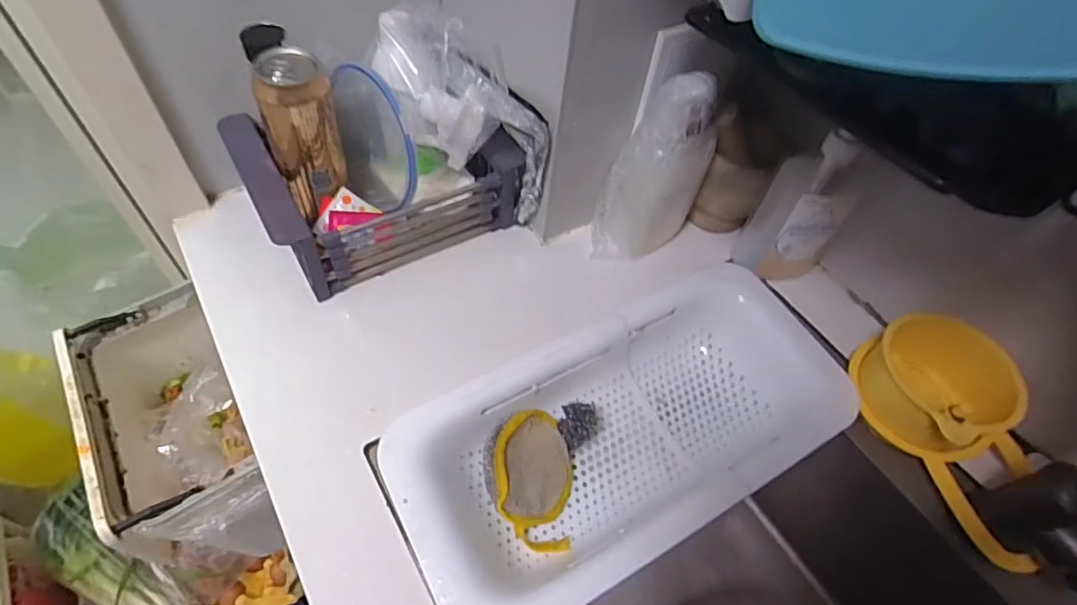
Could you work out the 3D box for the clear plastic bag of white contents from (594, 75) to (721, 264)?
[{"bbox_3d":[0.122,-0.128,0.555,0.106,0.198,0.054,4,54,-3],"label":"clear plastic bag of white contents"}]

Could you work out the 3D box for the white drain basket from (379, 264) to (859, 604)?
[{"bbox_3d":[0.080,0.121,0.516,0.416,0.071,0.206,-23,59,-21],"label":"white drain basket"}]

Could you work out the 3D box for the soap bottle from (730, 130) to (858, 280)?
[{"bbox_3d":[0.265,-0.093,0.567,0.073,0.172,0.065,-12,56,-14],"label":"soap bottle"}]

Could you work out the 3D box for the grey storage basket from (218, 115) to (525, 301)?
[{"bbox_3d":[-0.166,-0.138,0.583,0.247,0.116,0.185,-25,60,-22],"label":"grey storage basket"}]

